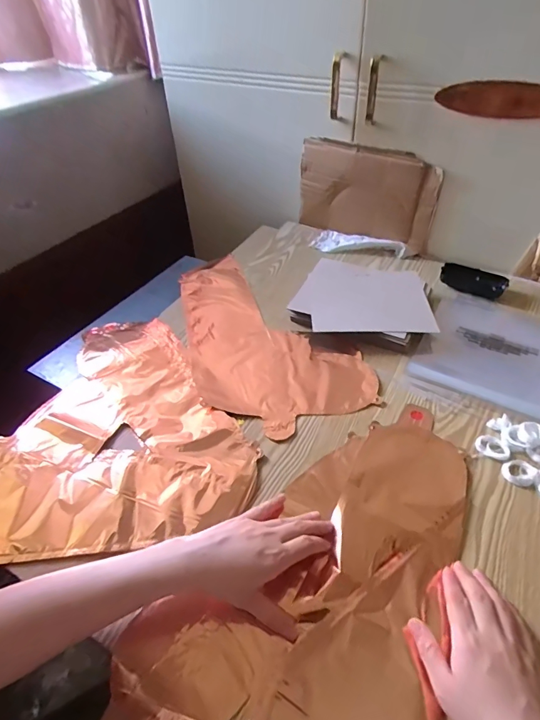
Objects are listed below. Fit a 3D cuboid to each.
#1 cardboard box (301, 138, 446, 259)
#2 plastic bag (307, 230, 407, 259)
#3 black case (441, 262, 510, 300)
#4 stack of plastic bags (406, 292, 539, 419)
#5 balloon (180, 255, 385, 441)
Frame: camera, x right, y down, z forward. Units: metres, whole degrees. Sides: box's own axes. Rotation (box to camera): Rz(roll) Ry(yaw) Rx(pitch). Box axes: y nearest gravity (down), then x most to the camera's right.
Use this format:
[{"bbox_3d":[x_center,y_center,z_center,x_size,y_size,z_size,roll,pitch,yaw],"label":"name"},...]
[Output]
[{"bbox_3d":[0.184,-0.321,0.821,0.276,0.172,0.029,25,50,25],"label":"cardboard box"},{"bbox_3d":[0.176,-0.231,0.837,0.184,0.026,0.073,21,49,22],"label":"plastic bag"},{"bbox_3d":[0.360,-0.141,0.739,0.107,0.033,0.034,22,49,23],"label":"black case"},{"bbox_3d":[0.343,-0.021,0.636,0.199,0.014,0.234,21,49,22],"label":"stack of plastic bags"},{"bbox_3d":[-0.029,-0.051,0.679,0.224,0.012,0.422,-18,46,-16],"label":"balloon"}]

